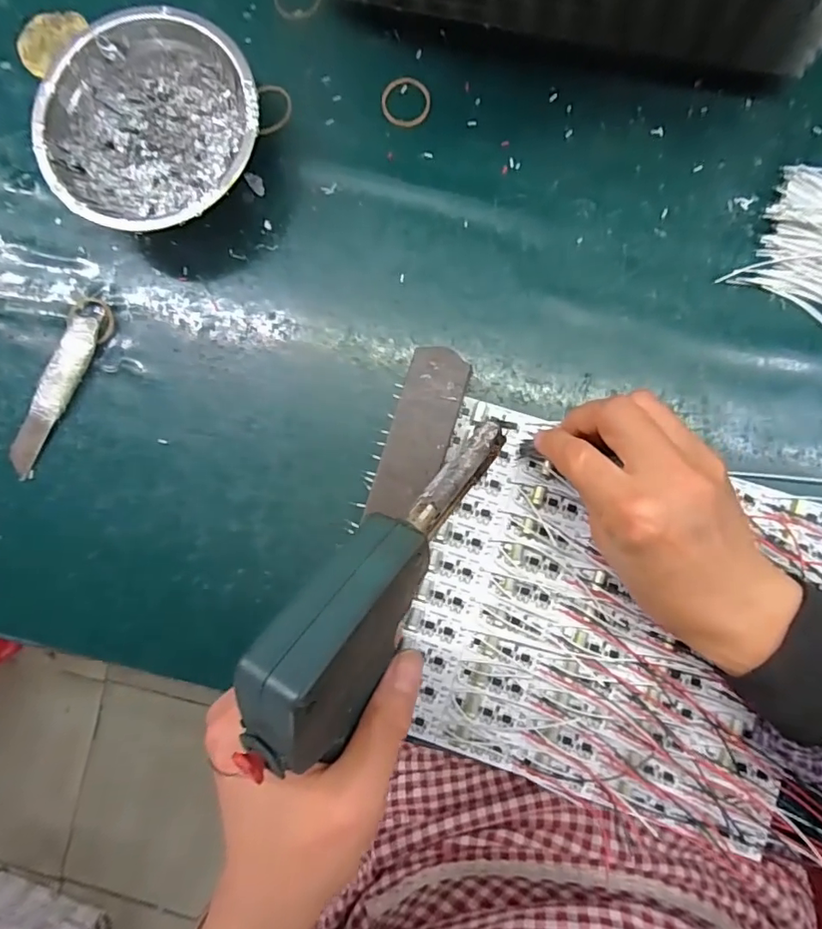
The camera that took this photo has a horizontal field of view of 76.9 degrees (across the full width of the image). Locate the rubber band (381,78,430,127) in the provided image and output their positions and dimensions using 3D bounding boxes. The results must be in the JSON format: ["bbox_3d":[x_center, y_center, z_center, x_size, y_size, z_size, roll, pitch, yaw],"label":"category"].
[{"bbox_3d":[-0.003,-0.223,0.317,0.030,0.004,0.030,-2,87,3],"label":"rubber band"}]

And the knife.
[{"bbox_3d":[-0.219,-0.047,0.319,0.022,0.009,0.112,30,89,4],"label":"knife"}]

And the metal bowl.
[{"bbox_3d":[-0.147,-0.192,0.306,0.119,0.039,0.122,0,87,4],"label":"metal bowl"}]

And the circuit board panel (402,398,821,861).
[{"bbox_3d":[0.111,0.087,0.291,0.216,0.013,0.192,17,88,4],"label":"circuit board panel"}]

